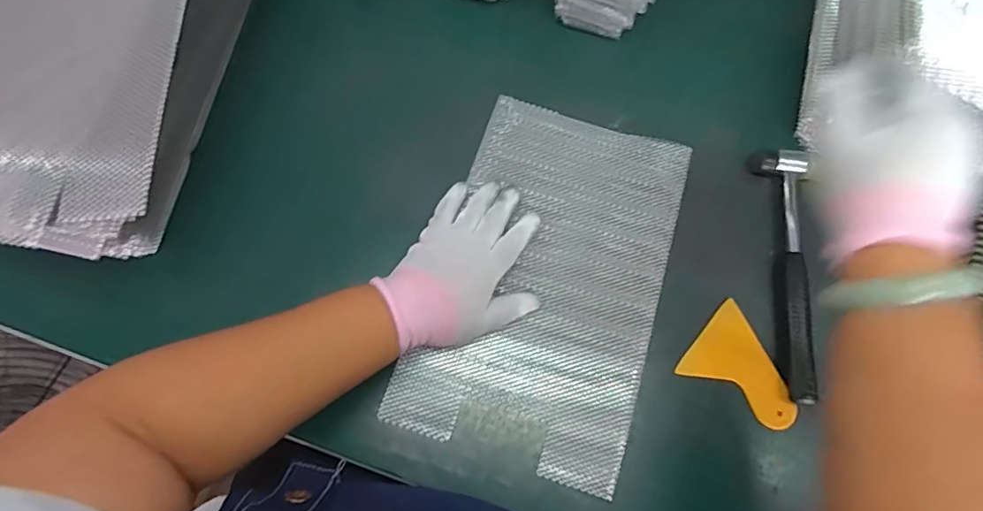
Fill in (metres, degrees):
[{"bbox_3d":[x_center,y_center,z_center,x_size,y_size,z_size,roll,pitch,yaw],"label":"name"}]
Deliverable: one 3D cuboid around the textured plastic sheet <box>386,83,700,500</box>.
[{"bbox_3d":[0.053,0.016,0.468,0.195,0.010,0.324,18,72,5],"label":"textured plastic sheet"}]

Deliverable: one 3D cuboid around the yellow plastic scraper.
[{"bbox_3d":[0.225,0.098,0.449,0.096,0.005,0.076,38,83,14],"label":"yellow plastic scraper"}]

